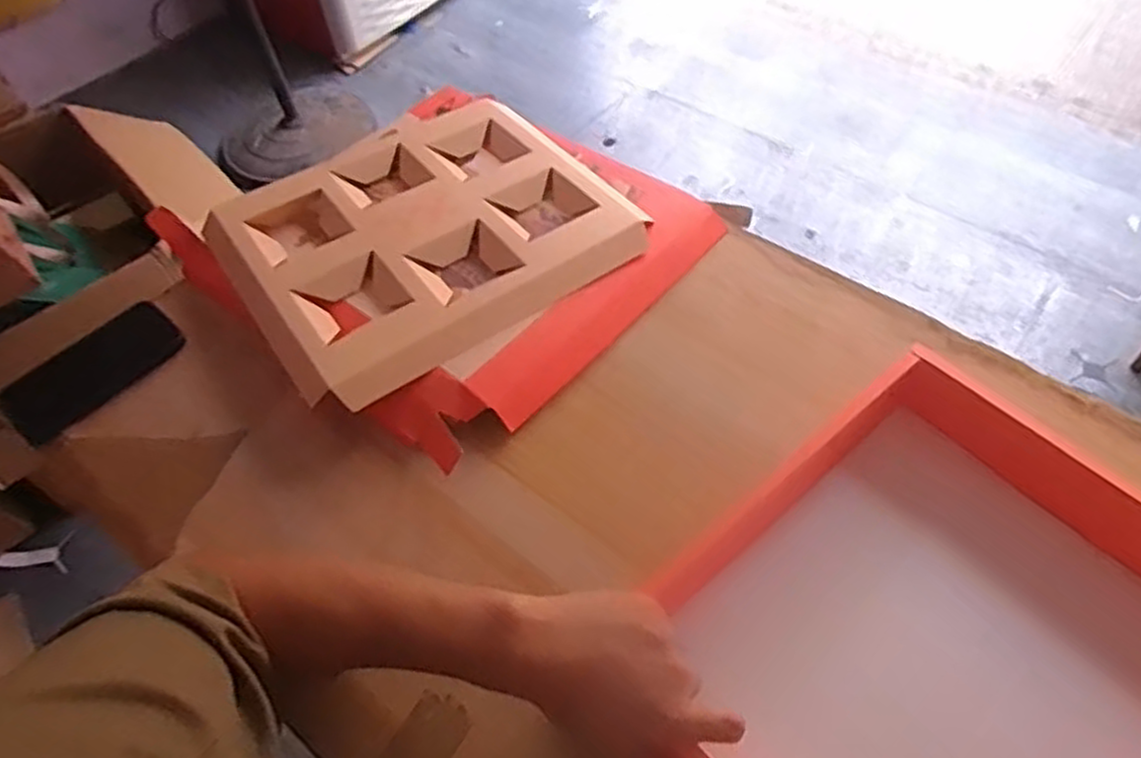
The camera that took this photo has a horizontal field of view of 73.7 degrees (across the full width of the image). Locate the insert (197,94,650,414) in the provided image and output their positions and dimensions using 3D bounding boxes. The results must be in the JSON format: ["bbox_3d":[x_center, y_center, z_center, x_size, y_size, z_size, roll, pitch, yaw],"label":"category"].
[{"bbox_3d":[-0.153,-0.159,0.786,0.377,0.041,0.346,-31,58,-18],"label":"insert"}]

